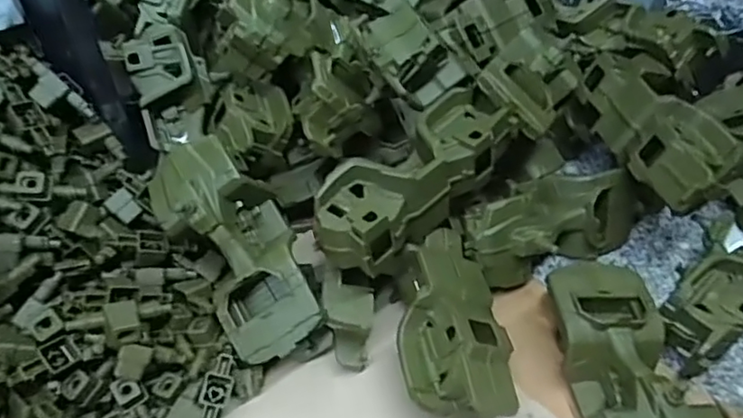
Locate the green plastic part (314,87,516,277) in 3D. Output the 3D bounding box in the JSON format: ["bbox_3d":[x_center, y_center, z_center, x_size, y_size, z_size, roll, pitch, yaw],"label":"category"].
[{"bbox_3d":[0.039,-0.024,0.462,0.059,0.073,0.194,34,54,30],"label":"green plastic part"}]

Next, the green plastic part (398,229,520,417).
[{"bbox_3d":[0.059,0.088,0.440,0.076,0.066,0.152,-1,44,0],"label":"green plastic part"}]

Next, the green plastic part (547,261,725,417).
[{"bbox_3d":[0.184,0.120,0.417,0.086,0.063,0.172,-2,44,-3],"label":"green plastic part"}]

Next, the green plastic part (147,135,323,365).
[{"bbox_3d":[-0.098,0.025,0.447,0.080,0.050,0.171,-27,81,-24],"label":"green plastic part"}]

